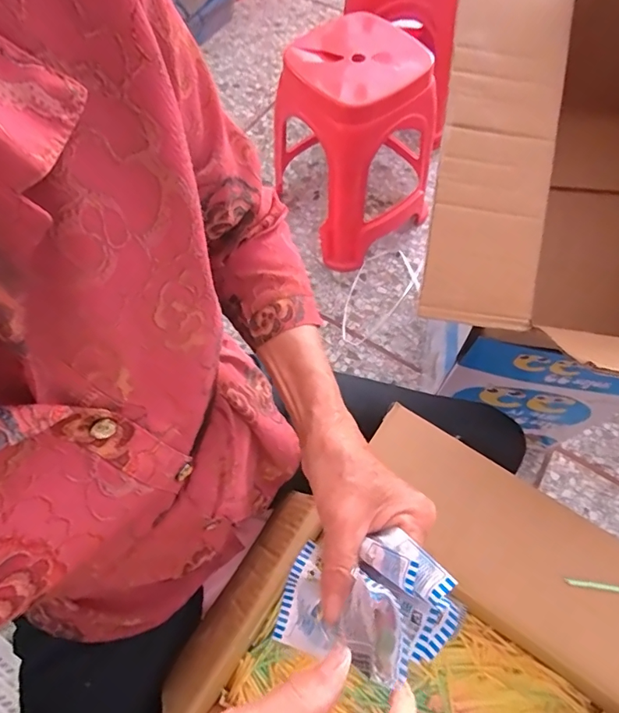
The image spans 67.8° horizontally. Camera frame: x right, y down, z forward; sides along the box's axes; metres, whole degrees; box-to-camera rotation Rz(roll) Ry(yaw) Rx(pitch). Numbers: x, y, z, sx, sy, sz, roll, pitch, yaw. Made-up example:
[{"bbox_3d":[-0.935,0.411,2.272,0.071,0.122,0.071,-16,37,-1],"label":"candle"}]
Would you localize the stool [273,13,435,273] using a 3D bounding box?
[{"bbox_3d":[0.144,-0.543,1.197,0.353,0.483,0.324,-33,69,-13],"label":"stool"}]

